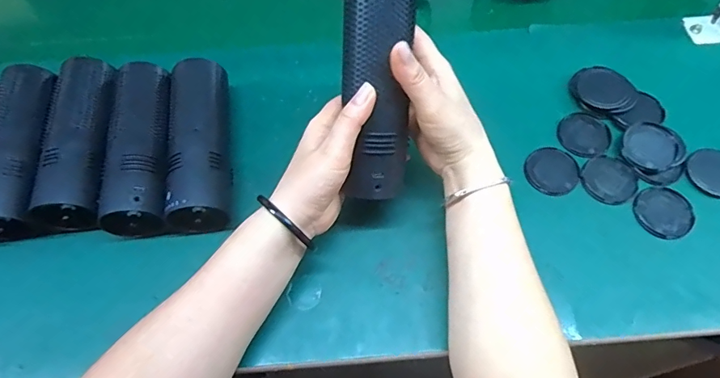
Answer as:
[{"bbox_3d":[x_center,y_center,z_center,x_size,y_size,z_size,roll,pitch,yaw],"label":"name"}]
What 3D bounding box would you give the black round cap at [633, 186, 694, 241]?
[{"bbox_3d":[0.278,0.020,0.425,0.049,0.004,0.049,0,63,0],"label":"black round cap"}]

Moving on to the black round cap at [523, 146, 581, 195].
[{"bbox_3d":[0.184,-0.017,0.449,0.048,0.007,0.049,0,63,0],"label":"black round cap"}]

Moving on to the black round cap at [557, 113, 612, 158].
[{"bbox_3d":[0.222,-0.054,0.466,0.048,0.005,0.048,0,63,0],"label":"black round cap"}]

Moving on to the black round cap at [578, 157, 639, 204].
[{"bbox_3d":[0.236,-0.009,0.444,0.049,0.006,0.047,0,63,0],"label":"black round cap"}]

